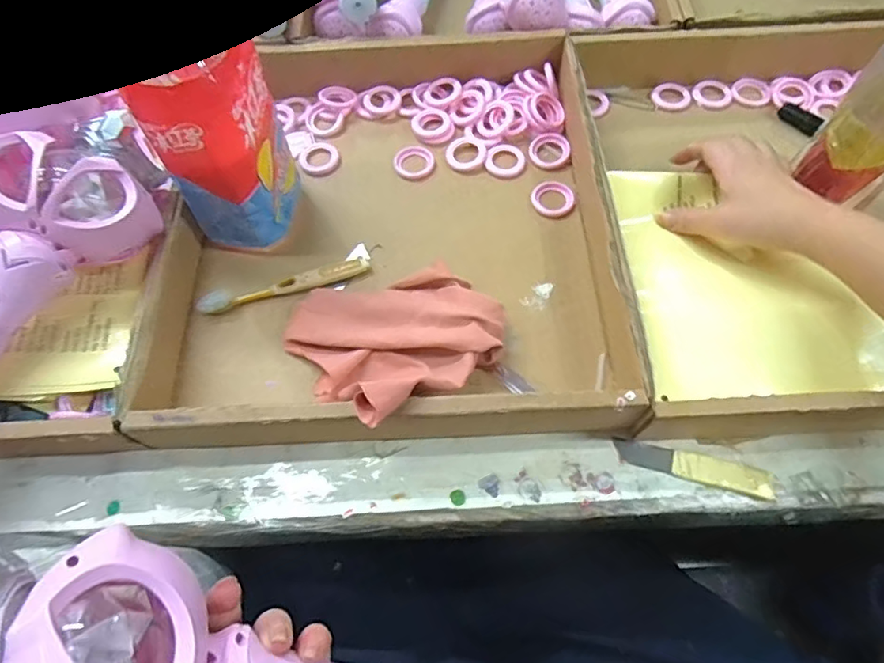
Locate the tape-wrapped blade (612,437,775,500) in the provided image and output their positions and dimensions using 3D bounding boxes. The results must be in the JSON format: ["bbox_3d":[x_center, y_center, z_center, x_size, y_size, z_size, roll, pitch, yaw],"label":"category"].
[{"bbox_3d":[0.176,0.095,0.393,0.106,0.005,0.019,13,65,9],"label":"tape-wrapped blade"}]

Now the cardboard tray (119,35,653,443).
[{"bbox_3d":[-0.042,-0.101,0.463,0.344,0.068,0.374,-4,63,1],"label":"cardboard tray"}]

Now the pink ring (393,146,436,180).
[{"bbox_3d":[-0.026,-0.158,0.522,0.037,0.004,0.038,-1,63,2],"label":"pink ring"}]

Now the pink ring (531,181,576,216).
[{"bbox_3d":[0.099,-0.118,0.498,0.035,0.005,0.036,-1,63,2],"label":"pink ring"}]

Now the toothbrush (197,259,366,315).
[{"bbox_3d":[-0.127,-0.039,0.456,0.136,0.011,0.018,-18,64,-6],"label":"toothbrush"}]

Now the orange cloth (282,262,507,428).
[{"bbox_3d":[-0.042,-0.009,0.411,0.145,0.076,0.132,39,71,19],"label":"orange cloth"}]

